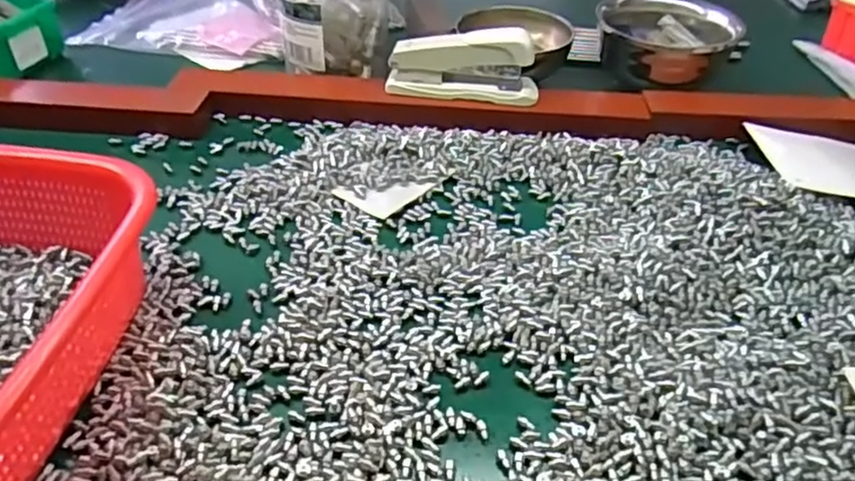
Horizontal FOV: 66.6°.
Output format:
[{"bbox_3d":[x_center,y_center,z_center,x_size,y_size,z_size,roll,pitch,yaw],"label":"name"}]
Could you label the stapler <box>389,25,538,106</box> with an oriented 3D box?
[{"bbox_3d":[0.029,-0.142,0.538,0.120,0.058,0.029,7,40,6],"label":"stapler"}]

